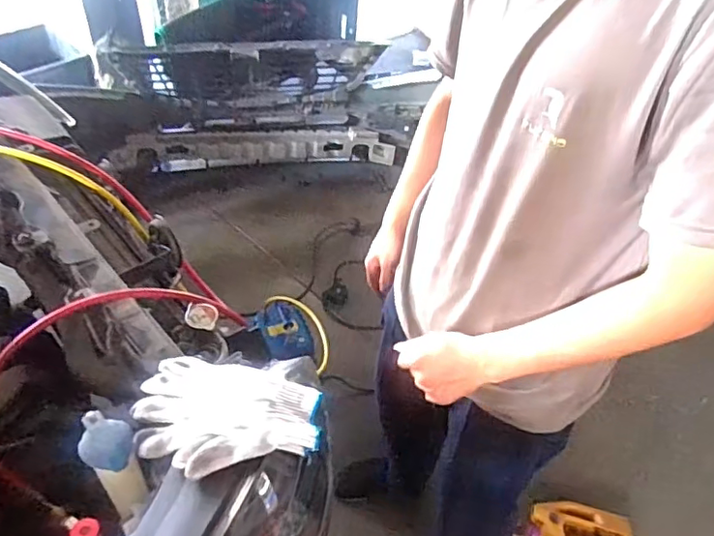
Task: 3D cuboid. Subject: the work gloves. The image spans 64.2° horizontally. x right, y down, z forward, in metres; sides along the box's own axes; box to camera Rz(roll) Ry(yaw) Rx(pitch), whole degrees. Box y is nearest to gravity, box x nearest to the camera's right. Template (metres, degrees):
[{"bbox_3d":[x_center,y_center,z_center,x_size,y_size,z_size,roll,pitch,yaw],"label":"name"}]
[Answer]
[{"bbox_3d":[-0.146,0.166,0.626,0.207,0.039,0.146,6,46,-1],"label":"work gloves"}]

